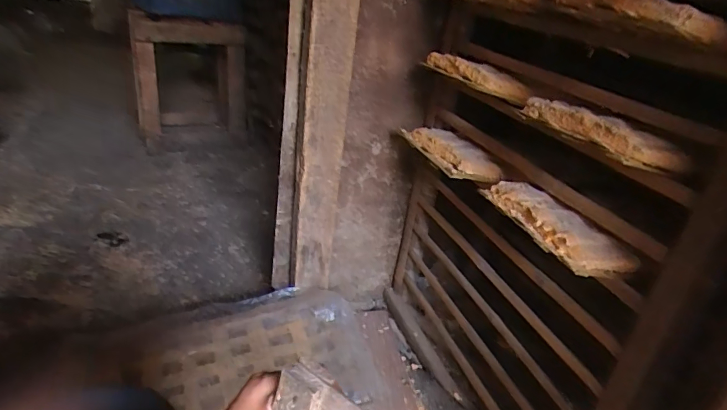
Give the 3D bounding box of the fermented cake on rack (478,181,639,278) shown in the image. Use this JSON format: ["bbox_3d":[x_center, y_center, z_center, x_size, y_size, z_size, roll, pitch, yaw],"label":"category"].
[{"bbox_3d":[0.283,0.025,0.664,0.108,0.039,0.224,-6,30,-25],"label":"fermented cake on rack"}]

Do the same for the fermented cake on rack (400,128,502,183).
[{"bbox_3d":[0.169,-0.109,0.893,0.106,0.035,0.226,-6,30,-25],"label":"fermented cake on rack"}]

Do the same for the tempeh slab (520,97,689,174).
[{"bbox_3d":[0.312,-0.104,0.594,0.075,0.037,0.219,-2,28,-18],"label":"tempeh slab"}]

